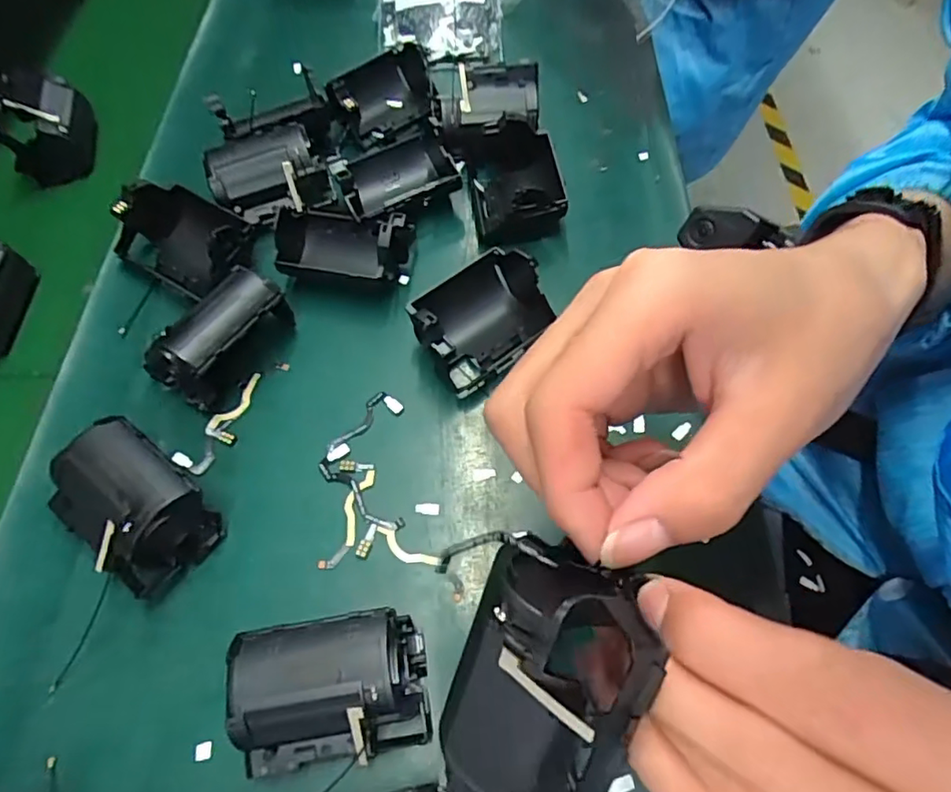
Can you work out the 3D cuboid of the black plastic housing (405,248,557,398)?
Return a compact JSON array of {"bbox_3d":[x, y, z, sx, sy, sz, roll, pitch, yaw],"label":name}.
[{"bbox_3d":[0.003,-0.043,0.321,0.057,0.038,0.078,40,68,20],"label":"black plastic housing"}]

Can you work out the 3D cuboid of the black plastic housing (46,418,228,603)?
[{"bbox_3d":[-0.156,0.049,0.270,0.068,0.040,0.049,35,66,17],"label":"black plastic housing"}]

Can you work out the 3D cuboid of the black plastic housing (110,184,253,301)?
[{"bbox_3d":[-0.169,-0.094,0.345,0.069,0.033,0.051,28,64,14],"label":"black plastic housing"}]

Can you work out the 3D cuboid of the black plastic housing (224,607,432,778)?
[{"bbox_3d":[-0.056,0.115,0.233,0.070,0.042,0.048,-7,61,-4],"label":"black plastic housing"}]

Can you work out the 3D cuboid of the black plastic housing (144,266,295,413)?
[{"bbox_3d":[-0.132,-0.031,0.314,0.037,0.042,0.071,32,65,16],"label":"black plastic housing"}]

